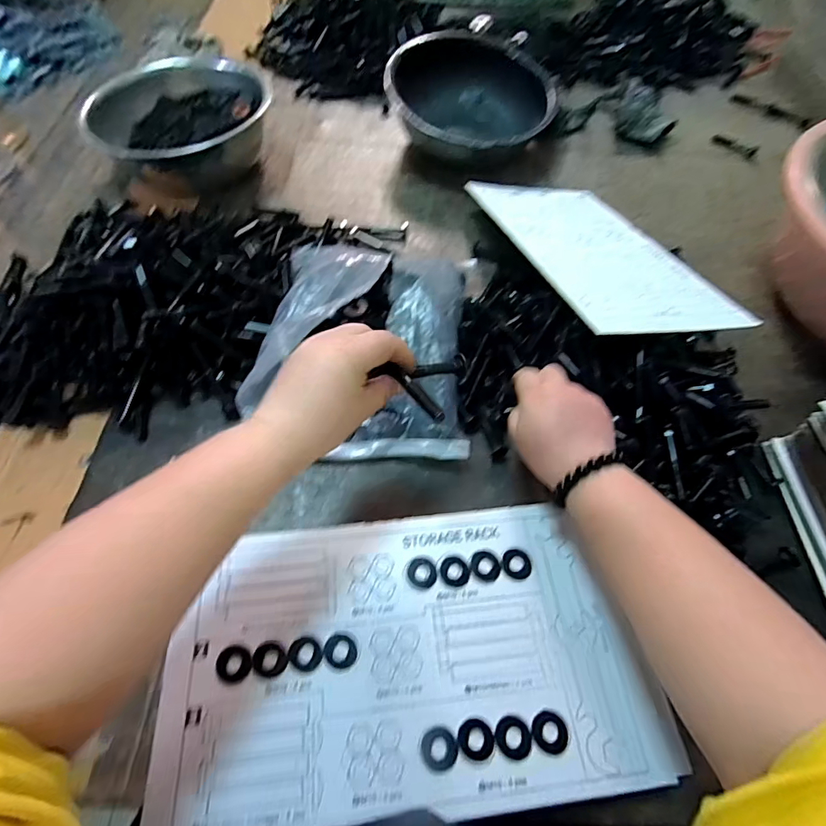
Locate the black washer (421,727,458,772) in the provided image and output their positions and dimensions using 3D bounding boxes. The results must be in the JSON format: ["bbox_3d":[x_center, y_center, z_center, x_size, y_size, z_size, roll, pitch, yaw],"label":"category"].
[{"bbox_3d":[0.017,0.219,0.292,0.023,0.004,0.023,-1,60,-2],"label":"black washer"}]

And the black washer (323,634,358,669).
[{"bbox_3d":[-0.052,0.170,0.320,0.024,0.004,0.022,0,60,-1],"label":"black washer"}]

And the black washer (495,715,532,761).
[{"bbox_3d":[0.067,0.215,0.296,0.023,0.004,0.023,-3,60,-2],"label":"black washer"}]

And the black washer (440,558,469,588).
[{"bbox_3d":[0.033,0.124,0.349,0.022,0.004,0.021,0,60,-1],"label":"black washer"}]

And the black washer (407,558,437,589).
[{"bbox_3d":[0.007,0.124,0.347,0.022,0.004,0.022,0,60,-1],"label":"black washer"}]

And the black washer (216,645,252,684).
[{"bbox_3d":[-0.126,0.177,0.315,0.025,0.004,0.023,0,60,-1],"label":"black washer"}]

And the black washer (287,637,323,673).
[{"bbox_3d":[-0.077,0.172,0.318,0.024,0.004,0.022,-4,60,-3],"label":"black washer"}]

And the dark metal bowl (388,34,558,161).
[{"bbox_3d":[0.087,-0.456,0.666,0.233,0.095,0.220,0,60,-1],"label":"dark metal bowl"}]

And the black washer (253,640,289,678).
[{"bbox_3d":[-0.101,0.174,0.317,0.025,0.004,0.022,11,61,5],"label":"black washer"}]

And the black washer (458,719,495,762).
[{"bbox_3d":[0.042,0.216,0.295,0.023,0.004,0.022,-1,60,-2],"label":"black washer"}]

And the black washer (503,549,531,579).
[{"bbox_3d":[0.082,0.119,0.353,0.022,0.004,0.022,0,60,-1],"label":"black washer"}]

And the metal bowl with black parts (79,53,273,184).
[{"bbox_3d":[-0.329,-0.411,0.631,0.222,0.099,0.187,-34,66,-18],"label":"metal bowl with black parts"}]

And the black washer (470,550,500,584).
[{"bbox_3d":[0.057,0.120,0.351,0.023,0.004,0.025,0,60,-1],"label":"black washer"}]

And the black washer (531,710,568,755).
[{"bbox_3d":[0.092,0.213,0.298,0.024,0.004,0.023,2,60,0],"label":"black washer"}]

